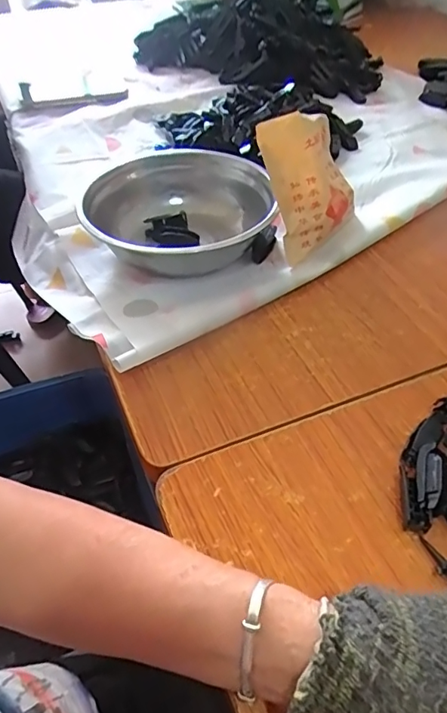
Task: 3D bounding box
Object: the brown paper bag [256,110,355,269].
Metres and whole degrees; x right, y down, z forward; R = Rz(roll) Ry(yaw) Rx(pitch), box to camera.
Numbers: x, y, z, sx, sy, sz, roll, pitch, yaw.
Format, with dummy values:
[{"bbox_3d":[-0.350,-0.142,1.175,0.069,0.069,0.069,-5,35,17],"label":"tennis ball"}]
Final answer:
[{"bbox_3d":[0.090,-0.188,0.526,0.127,0.140,0.055,-34,34,-21],"label":"brown paper bag"}]

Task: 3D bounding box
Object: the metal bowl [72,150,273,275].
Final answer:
[{"bbox_3d":[-0.045,-0.156,0.544,0.180,0.061,0.187,0,49,0],"label":"metal bowl"}]

